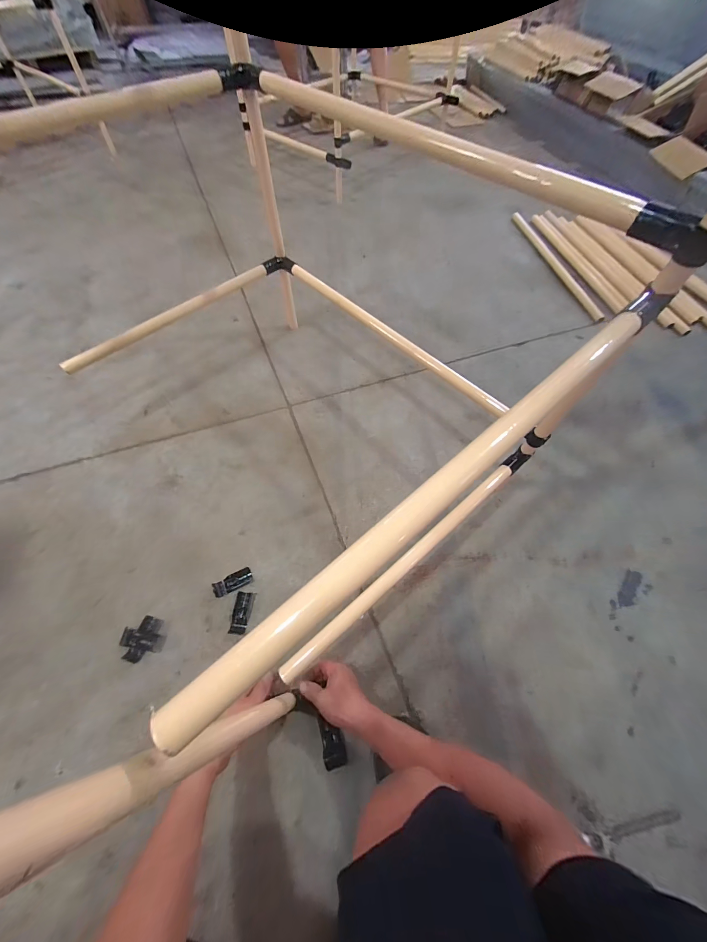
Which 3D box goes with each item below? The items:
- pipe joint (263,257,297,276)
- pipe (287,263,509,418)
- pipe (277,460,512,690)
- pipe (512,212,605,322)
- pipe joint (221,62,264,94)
[{"bbox_3d":[-0.209,-0.584,0.913,0.090,0.039,0.050,9,61,3],"label":"pipe joint"},{"bbox_3d":[0.079,-0.336,0.772,0.667,0.030,0.030,40,67,19],"label":"pipe"},{"bbox_3d":[0.103,0.157,0.569,0.551,0.028,0.027,-38,69,-16],"label":"pipe"},{"bbox_3d":[0.848,-0.910,1.372,0.029,0.029,0.800,-5,62,-6],"label":"pipe"},{"bbox_3d":[-0.217,-0.772,0.629,0.079,0.032,0.044,4,60,1],"label":"pipe joint"}]

